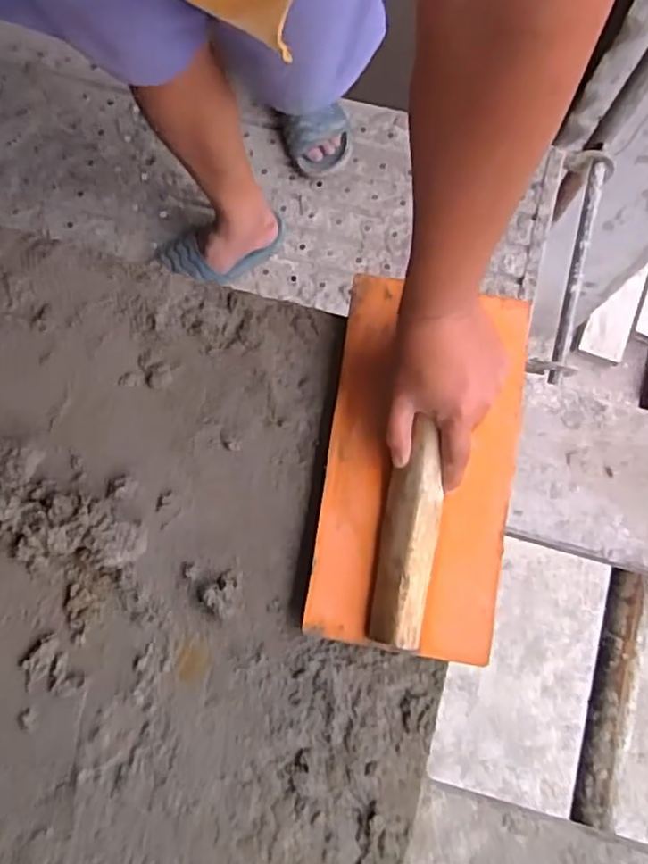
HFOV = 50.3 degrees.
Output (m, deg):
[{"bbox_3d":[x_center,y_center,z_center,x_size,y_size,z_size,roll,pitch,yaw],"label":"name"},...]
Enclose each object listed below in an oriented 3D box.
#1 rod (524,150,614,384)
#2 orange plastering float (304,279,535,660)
[{"bbox_3d":[0.421,-0.288,1.172,0.077,0.056,0.422,12,80,1],"label":"rod"},{"bbox_3d":[0.085,0.022,0.595,0.164,0.049,0.321,9,80,1],"label":"orange plastering float"}]

